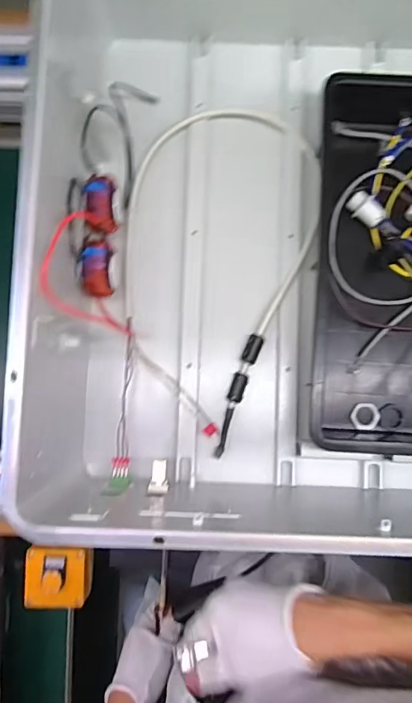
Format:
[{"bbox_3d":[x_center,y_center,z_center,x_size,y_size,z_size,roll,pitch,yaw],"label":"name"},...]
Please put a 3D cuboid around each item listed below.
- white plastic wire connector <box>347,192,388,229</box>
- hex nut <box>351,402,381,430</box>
[{"bbox_3d":[0.198,-0.176,0.597,0.046,0.025,0.029,44,88,4],"label":"white plastic wire connector"},{"bbox_3d":[0.197,0.080,0.593,0.034,0.010,0.033,7,86,2],"label":"hex nut"}]

